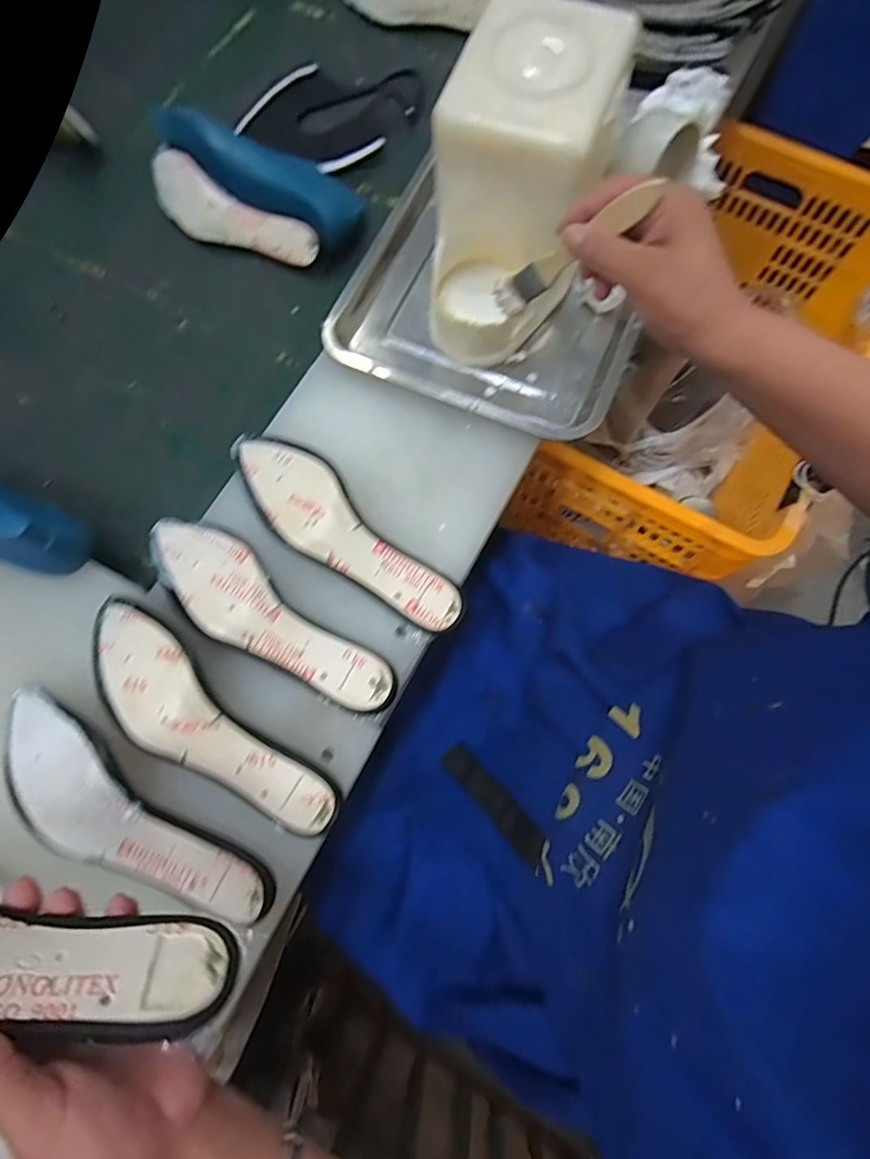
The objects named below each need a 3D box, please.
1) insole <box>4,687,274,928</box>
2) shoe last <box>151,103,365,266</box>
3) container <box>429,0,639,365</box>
[{"bbox_3d":[-0.245,0.177,0.410,0.269,0.038,0.078,37,78,10],"label":"insole"},{"bbox_3d":[-0.223,-0.463,0.633,0.272,0.080,0.126,21,76,6],"label":"shoe last"},{"bbox_3d":[0.071,-0.341,0.489,0.140,0.174,0.219,13,75,4],"label":"container"}]

